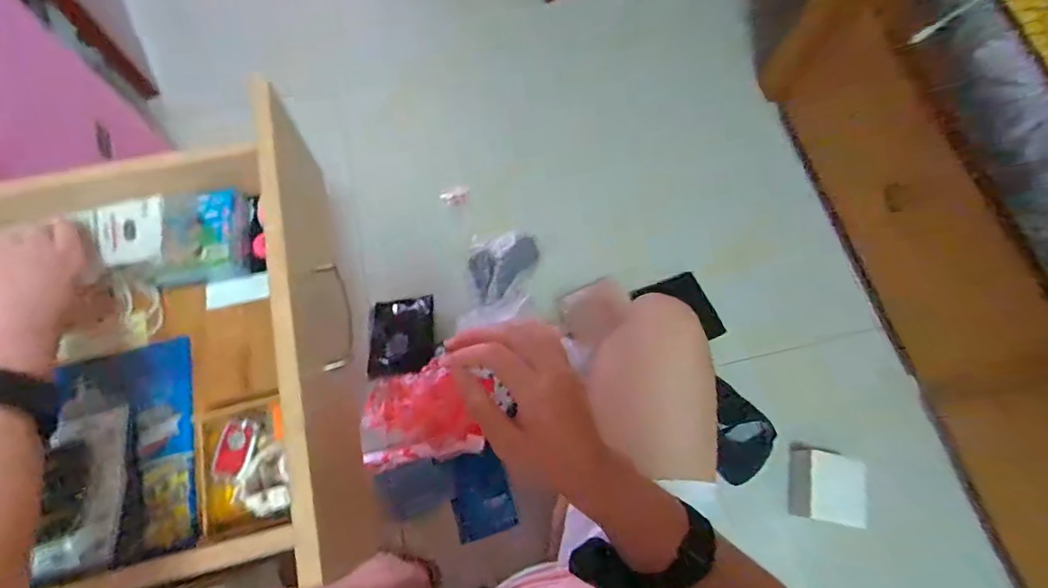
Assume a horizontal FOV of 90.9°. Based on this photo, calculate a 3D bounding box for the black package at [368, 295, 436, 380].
[{"bbox_3d":[-0.220,0.075,0.935,0.114,0.020,0.144,-4,70,-3],"label":"black package"}]

